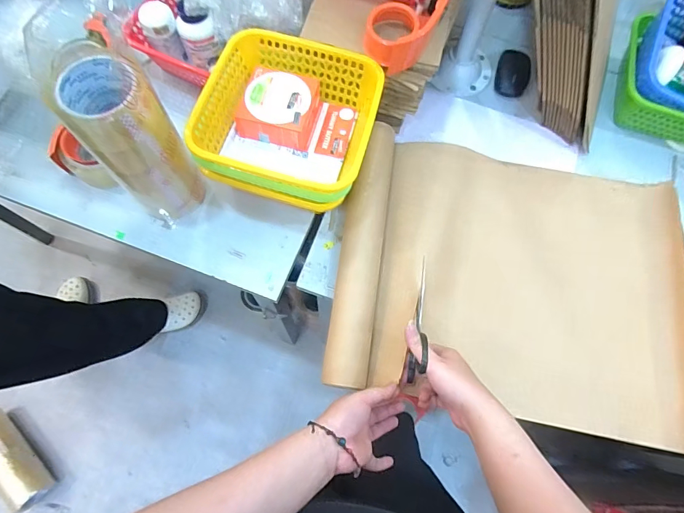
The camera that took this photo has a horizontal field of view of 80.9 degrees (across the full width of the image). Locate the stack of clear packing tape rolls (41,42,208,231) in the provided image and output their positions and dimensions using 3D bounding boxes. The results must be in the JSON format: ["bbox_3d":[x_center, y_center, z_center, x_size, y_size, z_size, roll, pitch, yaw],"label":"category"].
[{"bbox_3d":[-0.266,-0.140,0.541,0.092,0.243,0.091,-35,75,-14],"label":"stack of clear packing tape rolls"}]

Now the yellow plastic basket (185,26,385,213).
[{"bbox_3d":[-0.070,-0.187,0.566,0.221,0.089,0.222,14,70,3],"label":"yellow plastic basket"}]

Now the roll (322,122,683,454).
[{"bbox_3d":[0.261,0.027,0.606,0.519,0.075,0.405,8,70,1],"label":"roll"}]

